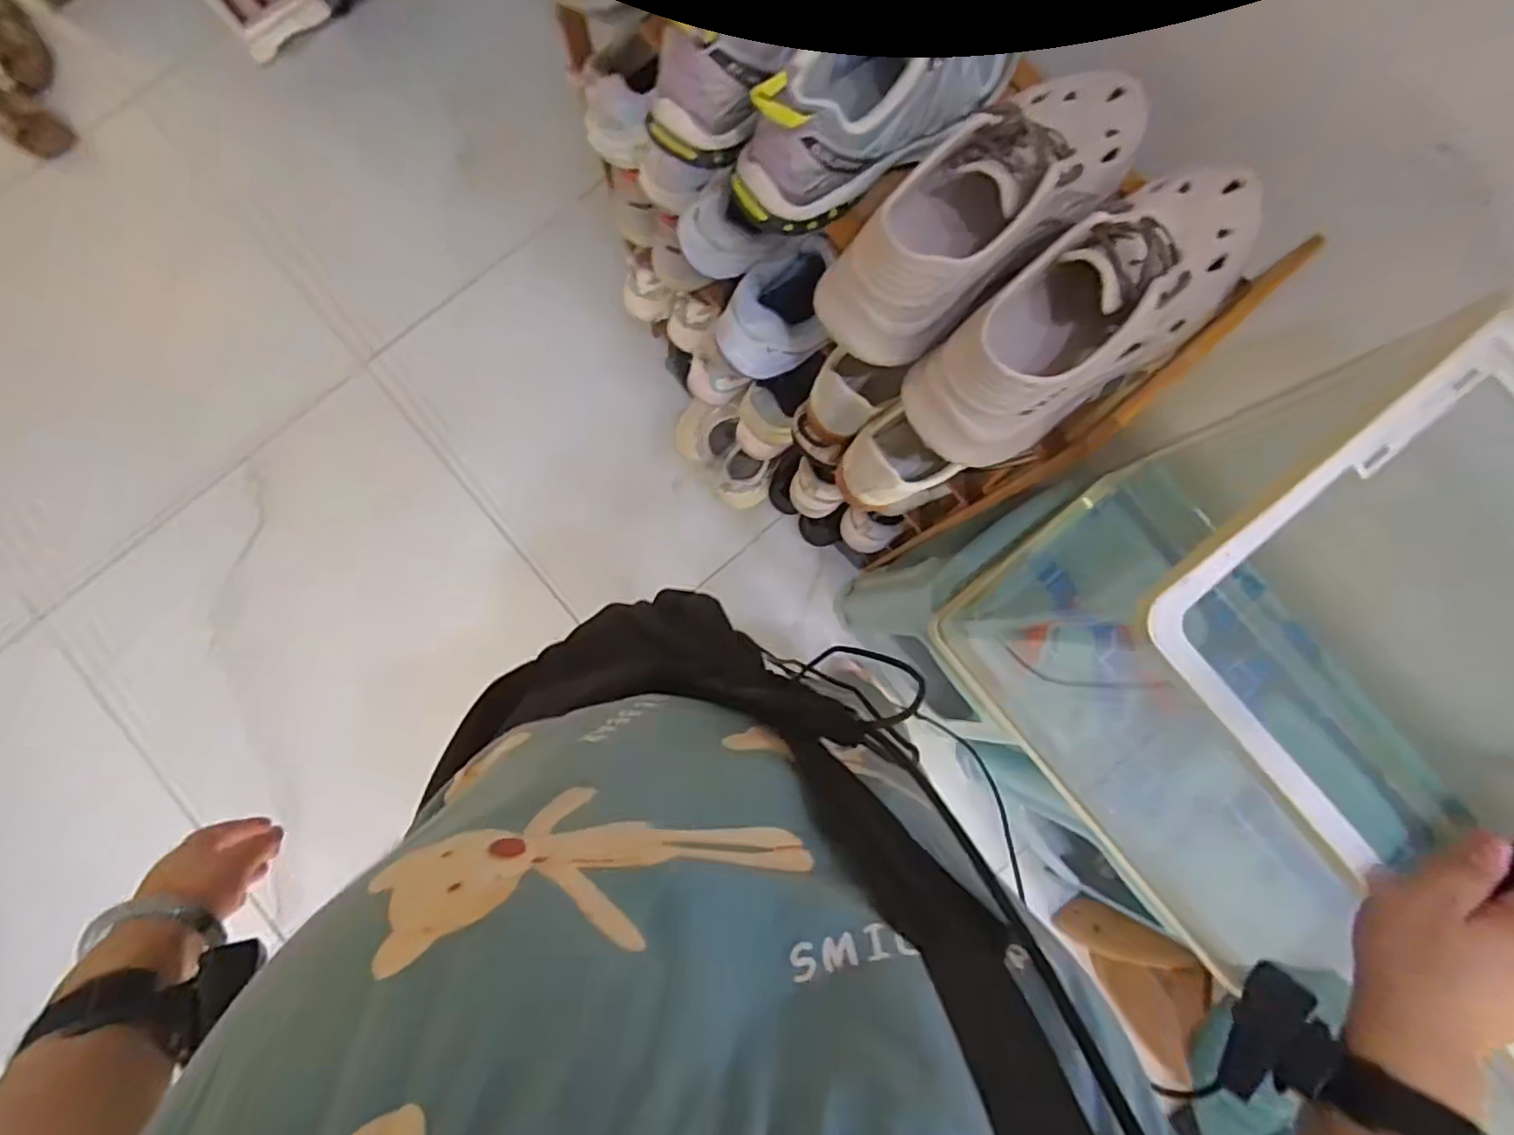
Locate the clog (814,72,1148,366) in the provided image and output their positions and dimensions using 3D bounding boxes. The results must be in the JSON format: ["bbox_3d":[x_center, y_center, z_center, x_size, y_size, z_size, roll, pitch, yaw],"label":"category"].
[{"bbox_3d":[0.173,-0.276,0.493,0.290,0.106,0.099,-41,86,-3],"label":"clog"}]

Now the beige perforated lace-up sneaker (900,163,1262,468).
[{"bbox_3d":[0.249,-0.189,0.475,0.291,0.087,0.108,-36,85,-3],"label":"beige perforated lace-up sneaker"}]

